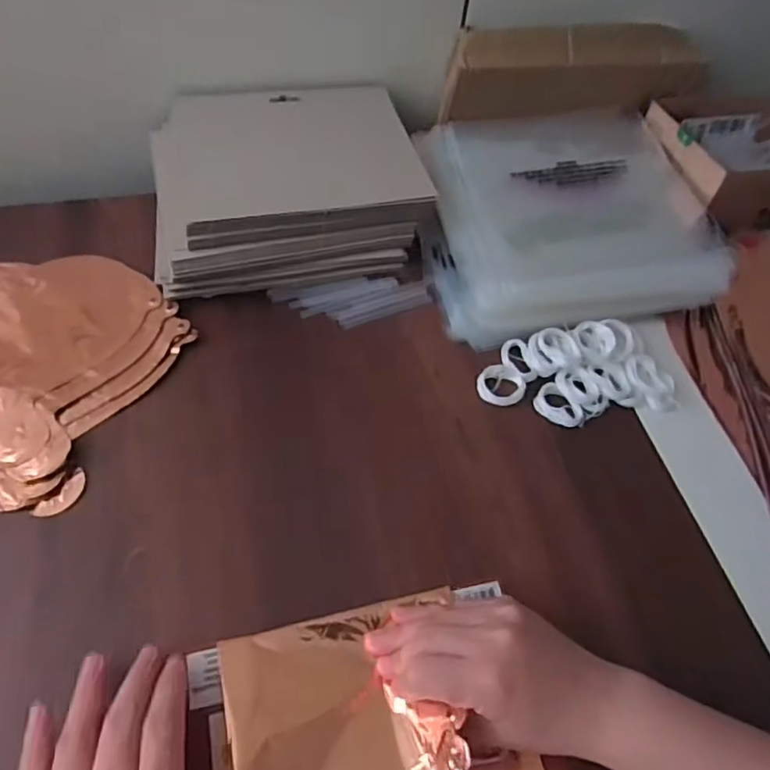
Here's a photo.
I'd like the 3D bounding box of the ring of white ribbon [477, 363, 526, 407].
[{"bbox_3d":[0.089,0.000,0.440,0.035,0.011,0.032,3,56,-4],"label":"ring of white ribbon"}]

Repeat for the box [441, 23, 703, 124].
[{"bbox_3d":[0.173,-0.283,0.537,0.242,0.081,0.054,-11,59,-13],"label":"box"}]

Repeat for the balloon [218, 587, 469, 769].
[{"bbox_3d":[-0.016,0.183,0.288,0.115,0.033,0.141,-10,57,-12],"label":"balloon"}]

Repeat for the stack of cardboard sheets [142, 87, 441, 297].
[{"bbox_3d":[-0.084,-0.173,0.503,0.221,0.072,0.192,-7,58,-11],"label":"stack of cardboard sheets"}]

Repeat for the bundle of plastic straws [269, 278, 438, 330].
[{"bbox_3d":[-0.025,-0.069,0.471,0.126,0.010,0.046,-9,58,-12],"label":"bundle of plastic straws"}]

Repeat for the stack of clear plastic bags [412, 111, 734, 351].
[{"bbox_3d":[0.156,-0.148,0.518,0.245,0.060,0.221,-7,58,-11],"label":"stack of clear plastic bags"}]

